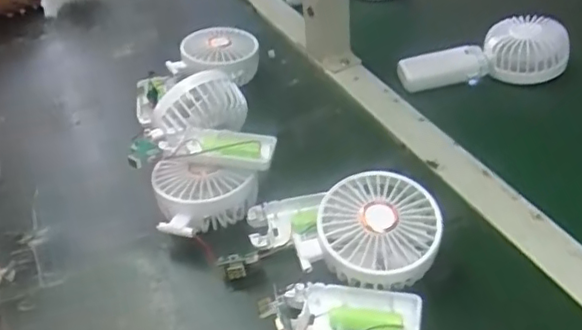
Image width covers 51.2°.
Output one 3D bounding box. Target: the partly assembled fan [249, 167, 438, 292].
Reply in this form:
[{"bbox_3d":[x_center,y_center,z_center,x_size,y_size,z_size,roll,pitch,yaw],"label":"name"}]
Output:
[{"bbox_3d":[0.034,0.048,0.450,0.150,0.055,0.084,10,40,20],"label":"partly assembled fan"}]

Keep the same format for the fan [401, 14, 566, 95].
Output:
[{"bbox_3d":[0.210,-0.117,0.650,0.179,0.042,0.077,-18,39,-15],"label":"fan"}]

